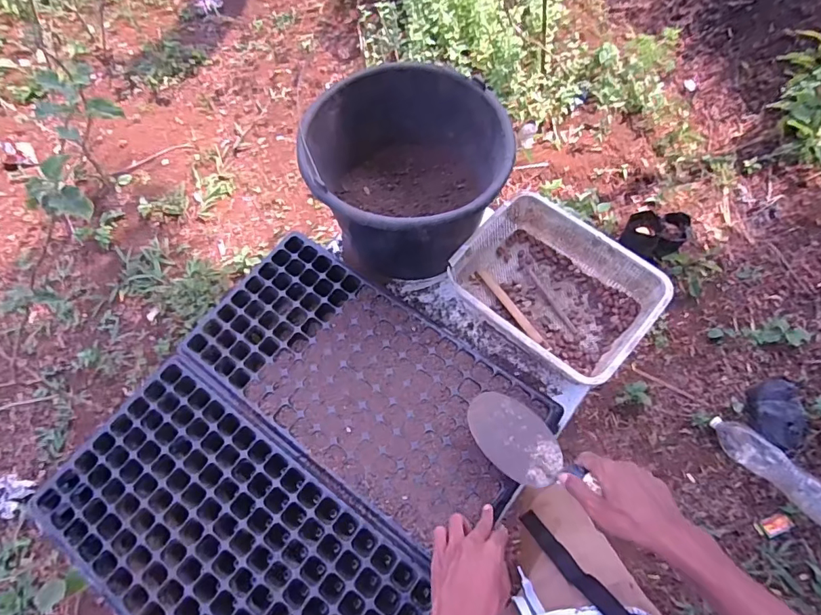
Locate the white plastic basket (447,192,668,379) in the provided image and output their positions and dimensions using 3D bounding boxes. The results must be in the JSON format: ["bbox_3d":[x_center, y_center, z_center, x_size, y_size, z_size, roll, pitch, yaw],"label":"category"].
[{"bbox_3d":[0.220,-0.027,0.765,0.282,0.089,0.215,39,72,18],"label":"white plastic basket"}]

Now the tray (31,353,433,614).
[{"bbox_3d":[-0.239,0.317,0.641,0.519,0.034,0.283,35,73,16],"label":"tray"}]

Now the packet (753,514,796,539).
[{"bbox_3d":[0.912,0.548,1.217,0.085,0.020,0.040,-19,67,-5],"label":"packet"}]

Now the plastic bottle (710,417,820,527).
[{"bbox_3d":[0.931,0.409,1.243,0.073,0.066,0.323,-35,51,-11],"label":"plastic bottle"}]

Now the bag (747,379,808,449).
[{"bbox_3d":[0.995,0.282,1.318,0.139,0.046,0.191,5,67,5],"label":"bag"}]

